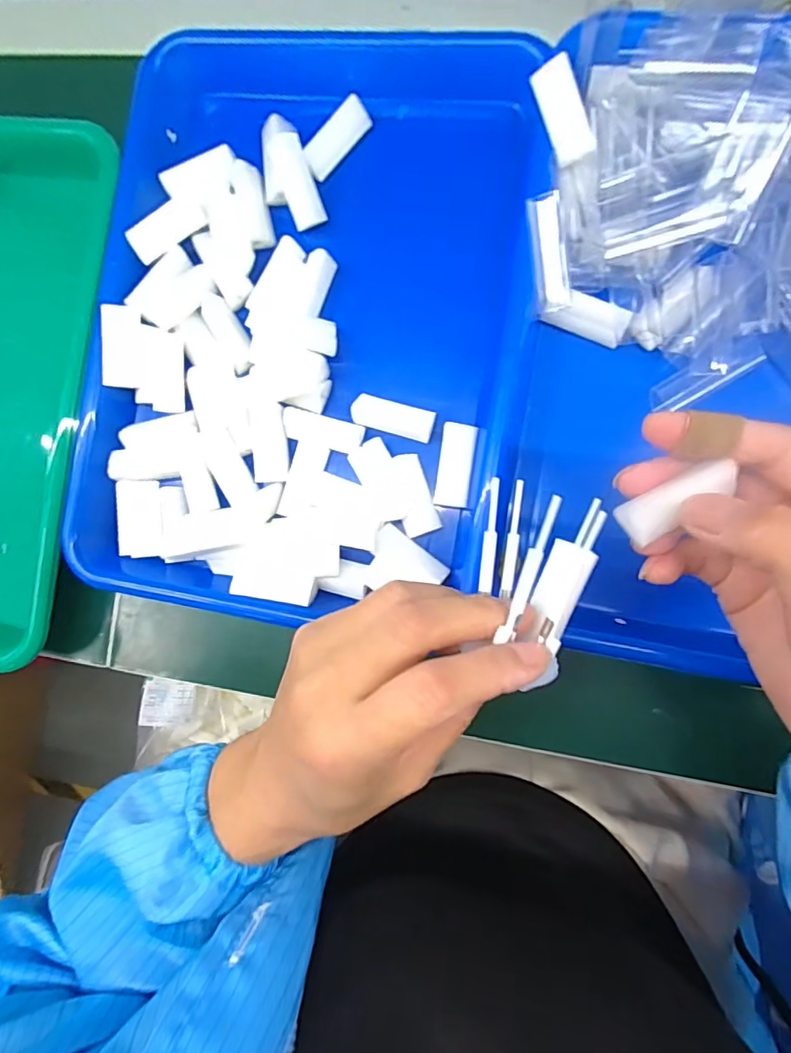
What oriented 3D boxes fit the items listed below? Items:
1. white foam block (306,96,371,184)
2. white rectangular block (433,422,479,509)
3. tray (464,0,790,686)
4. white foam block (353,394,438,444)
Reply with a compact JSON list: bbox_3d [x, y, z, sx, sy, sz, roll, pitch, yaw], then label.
[{"bbox_3d":[-0.034,-0.227,0.307,0.015,0.014,0.046,43,94,7],"label":"white foam block"},{"bbox_3d":[0.034,-0.034,0.292,0.019,0.013,0.045,8,90,8],"label":"white rectangular block"},{"bbox_3d":[0.175,-0.089,0.263,0.247,0.081,0.311,4,89,8],"label":"tray"},{"bbox_3d":[-0.001,-0.063,0.303,0.046,0.013,0.018,16,91,8],"label":"white foam block"}]

